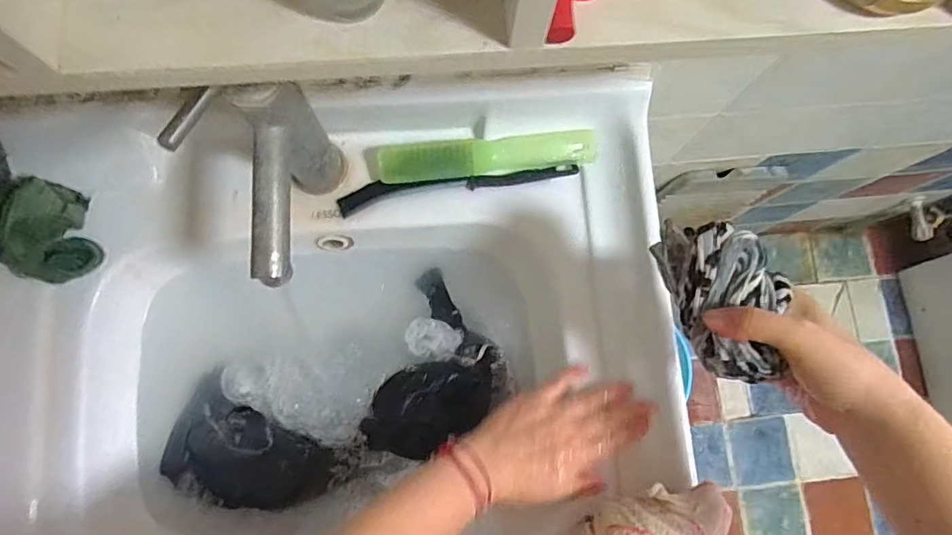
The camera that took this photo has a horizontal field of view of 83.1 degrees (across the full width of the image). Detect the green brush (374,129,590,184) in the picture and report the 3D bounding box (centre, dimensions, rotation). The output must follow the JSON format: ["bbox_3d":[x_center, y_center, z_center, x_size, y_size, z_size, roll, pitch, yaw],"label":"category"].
[{"bbox_3d":[0.012,-0.106,0.511,0.204,0.027,0.031,-6,81,-5],"label":"green brush"}]

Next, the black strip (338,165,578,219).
[{"bbox_3d":[-0.016,-0.078,0.509,0.224,0.011,0.025,-7,81,-5],"label":"black strip"}]

